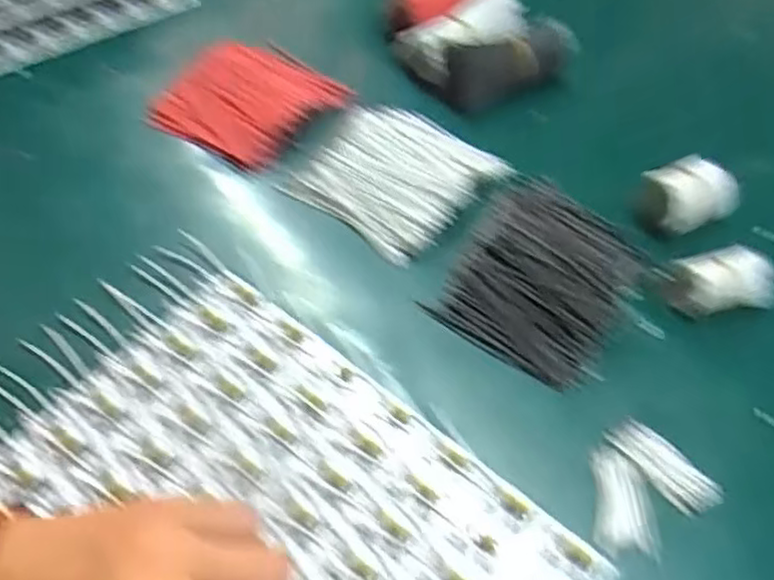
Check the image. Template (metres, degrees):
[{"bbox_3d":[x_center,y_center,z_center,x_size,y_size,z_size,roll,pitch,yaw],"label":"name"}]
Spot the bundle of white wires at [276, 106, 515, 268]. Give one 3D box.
[{"bbox_3d":[0.008,-0.075,0.443,0.099,0.020,0.106,32,59,19],"label":"bundle of white wires"}]

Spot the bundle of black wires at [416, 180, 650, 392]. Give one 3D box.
[{"bbox_3d":[0.092,-0.011,0.407,0.091,0.013,0.123,30,58,18],"label":"bundle of black wires"}]

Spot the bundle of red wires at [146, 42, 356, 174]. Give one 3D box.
[{"bbox_3d":[-0.092,-0.131,0.481,0.098,0.017,0.109,32,59,19],"label":"bundle of red wires"}]

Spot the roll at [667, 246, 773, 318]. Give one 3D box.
[{"bbox_3d":[0.190,-0.005,0.402,0.060,0.017,0.033,-7,55,-7],"label":"roll"}]

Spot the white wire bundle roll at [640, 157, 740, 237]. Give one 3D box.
[{"bbox_3d":[0.185,-0.059,0.435,0.054,0.025,0.036,-21,58,-16],"label":"white wire bundle roll"}]

